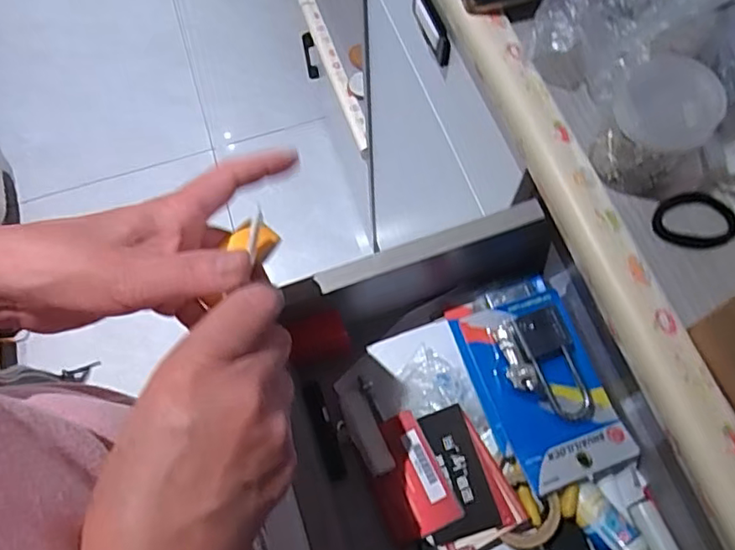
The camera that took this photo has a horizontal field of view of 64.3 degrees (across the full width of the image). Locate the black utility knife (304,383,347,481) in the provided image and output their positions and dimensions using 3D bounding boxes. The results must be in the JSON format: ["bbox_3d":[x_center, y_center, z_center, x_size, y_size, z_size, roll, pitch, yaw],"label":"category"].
[{"bbox_3d":[-0.034,0.126,0.471,0.015,0.015,0.077,-19,69,-5],"label":"black utility knife"}]

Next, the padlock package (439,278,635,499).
[{"bbox_3d":[0.128,0.076,0.435,0.082,0.027,0.153,-21,69,-6],"label":"padlock package"}]

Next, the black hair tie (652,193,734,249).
[{"bbox_3d":[0.202,-0.034,0.361,0.050,0.004,0.037,-8,68,0],"label":"black hair tie"}]

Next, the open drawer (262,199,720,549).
[{"bbox_3d":[0.080,0.141,0.397,0.287,0.119,0.325,-20,69,-5],"label":"open drawer"}]

